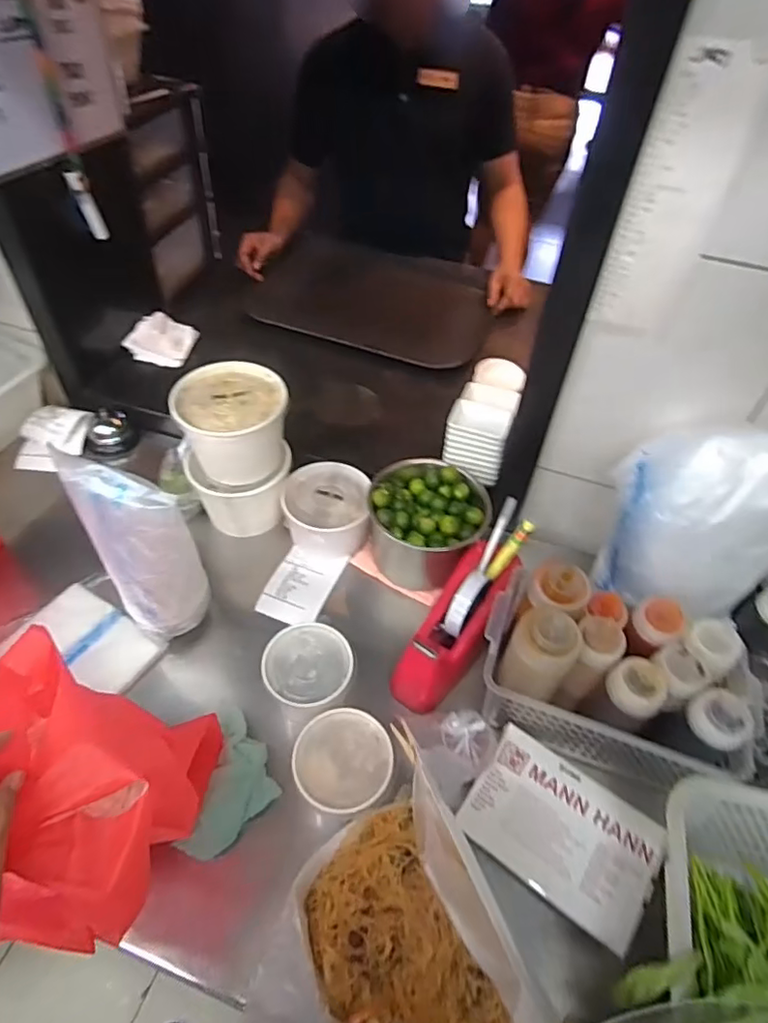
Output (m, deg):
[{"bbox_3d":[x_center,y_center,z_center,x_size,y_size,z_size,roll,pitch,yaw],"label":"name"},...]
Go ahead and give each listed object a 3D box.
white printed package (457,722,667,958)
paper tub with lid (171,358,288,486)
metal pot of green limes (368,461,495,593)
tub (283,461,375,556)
[{"bbox_3d":[0.172,0.306,0.557,0.172,0.014,0.121,29,54,20],"label":"white printed package"},{"bbox_3d":[-0.197,-0.107,0.755,0.132,0.119,0.130,-22,54,-21],"label":"paper tub with lid"},{"bbox_3d":[0.051,0.011,0.777,0.141,0.098,0.155,2,49,-2],"label":"metal pot of green limes"},{"bbox_3d":[-0.078,0.000,0.806,0.115,0.084,0.107,2,49,-2],"label":"tub"}]

